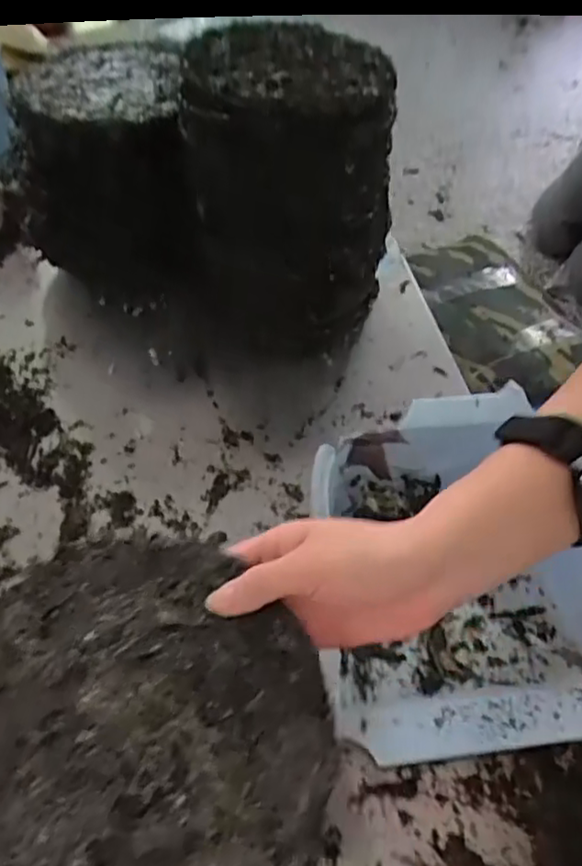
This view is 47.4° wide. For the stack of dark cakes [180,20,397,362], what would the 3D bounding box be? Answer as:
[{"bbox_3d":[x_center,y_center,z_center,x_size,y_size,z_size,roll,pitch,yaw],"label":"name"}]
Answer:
[{"bbox_3d":[-0.007,-0.245,0.720,0.213,0.292,0.223,7,56,4],"label":"stack of dark cakes"}]

